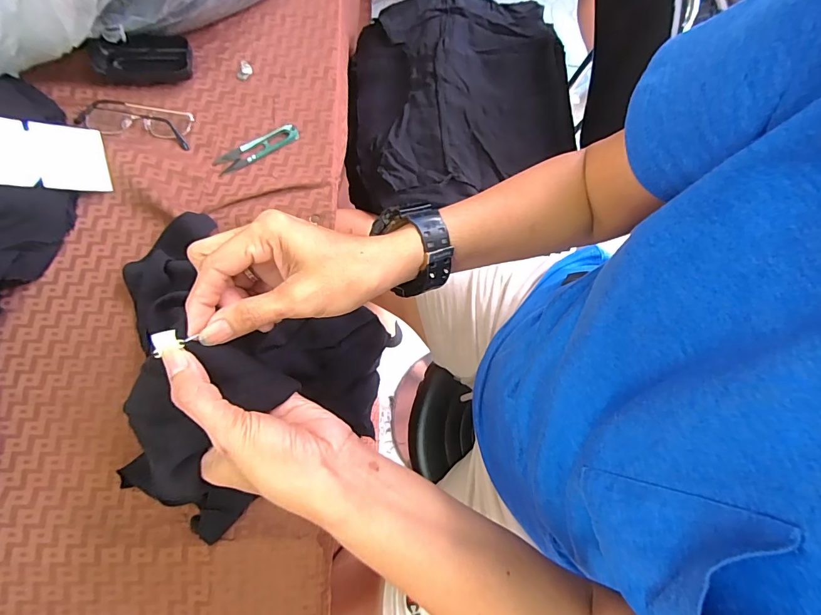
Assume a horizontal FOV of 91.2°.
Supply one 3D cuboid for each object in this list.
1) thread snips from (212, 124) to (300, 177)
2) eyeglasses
[{"bbox_3d":[-0.181,-0.187,0.472,0.102,0.005,0.026,-30,79,-8],"label":"thread snips"},{"bbox_3d":[-0.321,-0.220,0.462,0.129,0.023,0.046,8,77,1],"label":"eyeglasses"}]

